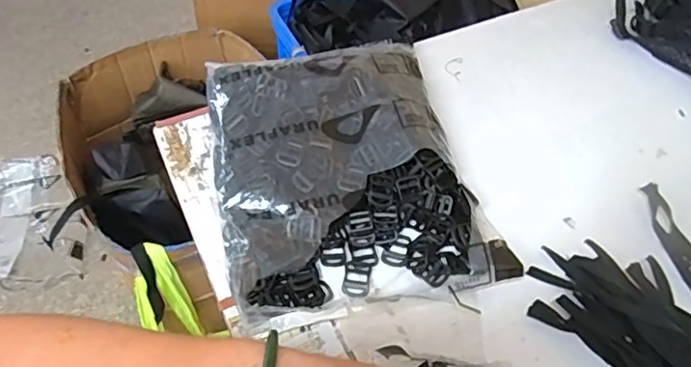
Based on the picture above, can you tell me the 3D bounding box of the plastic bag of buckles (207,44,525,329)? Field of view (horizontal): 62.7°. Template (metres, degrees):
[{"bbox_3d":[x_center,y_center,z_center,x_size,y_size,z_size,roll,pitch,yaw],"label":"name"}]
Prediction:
[{"bbox_3d":[-0.007,-0.020,0.617,0.266,0.070,0.328,-11,52,-9],"label":"plastic bag of buckles"}]

